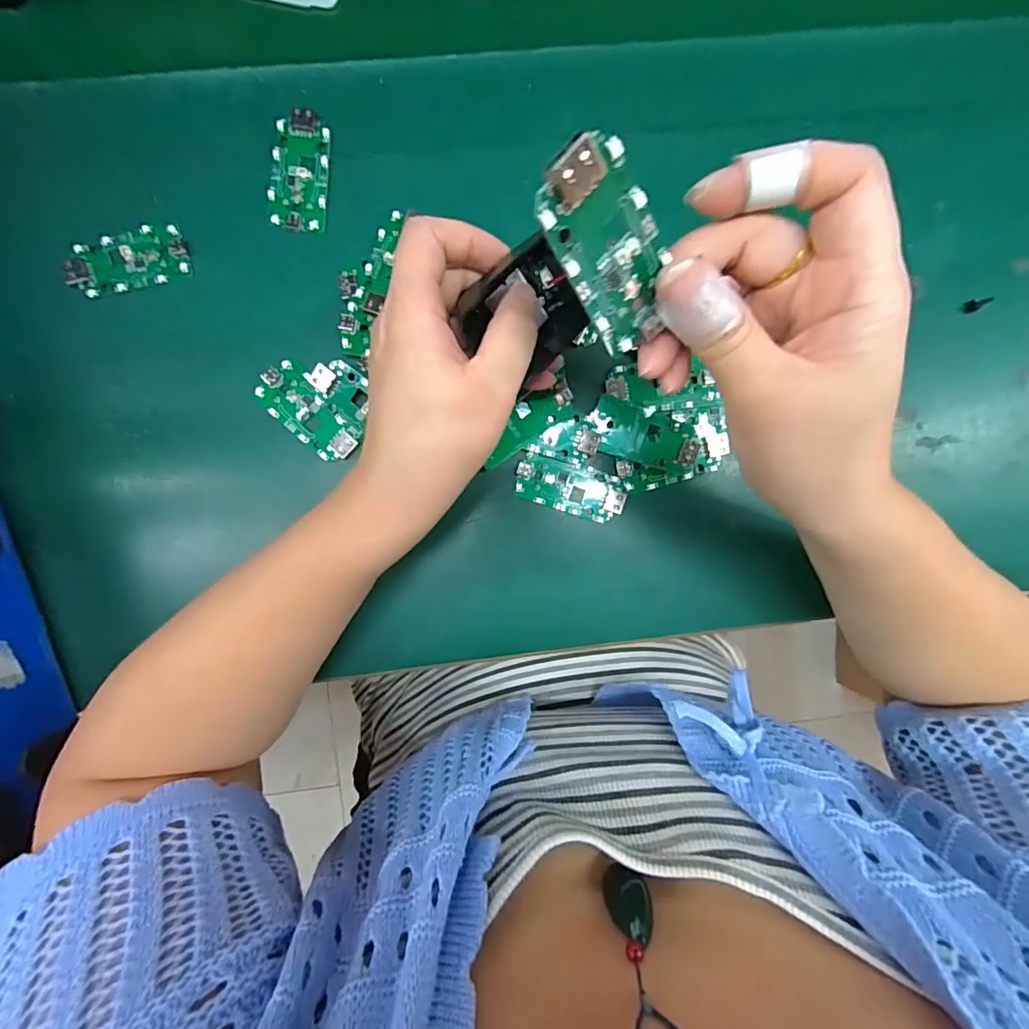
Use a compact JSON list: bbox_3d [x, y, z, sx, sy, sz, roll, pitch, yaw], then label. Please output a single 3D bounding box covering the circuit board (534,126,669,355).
[{"bbox_3d":[0.030,-0.078,0.147,0.030,0.006,0.063,-45,136,-1],"label":"circuit board"}]

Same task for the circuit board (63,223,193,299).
[{"bbox_3d":[-0.214,-0.140,0.269,0.062,0.005,0.030,-15,93,-3],"label":"circuit board"}]

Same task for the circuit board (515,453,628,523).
[{"bbox_3d":[0.033,-0.014,0.284,0.064,0.004,0.027,16,91,-4],"label":"circuit board"}]

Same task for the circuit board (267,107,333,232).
[{"bbox_3d":[-0.120,-0.193,0.273,0.031,0.004,0.063,6,92,-3],"label":"circuit board"}]

